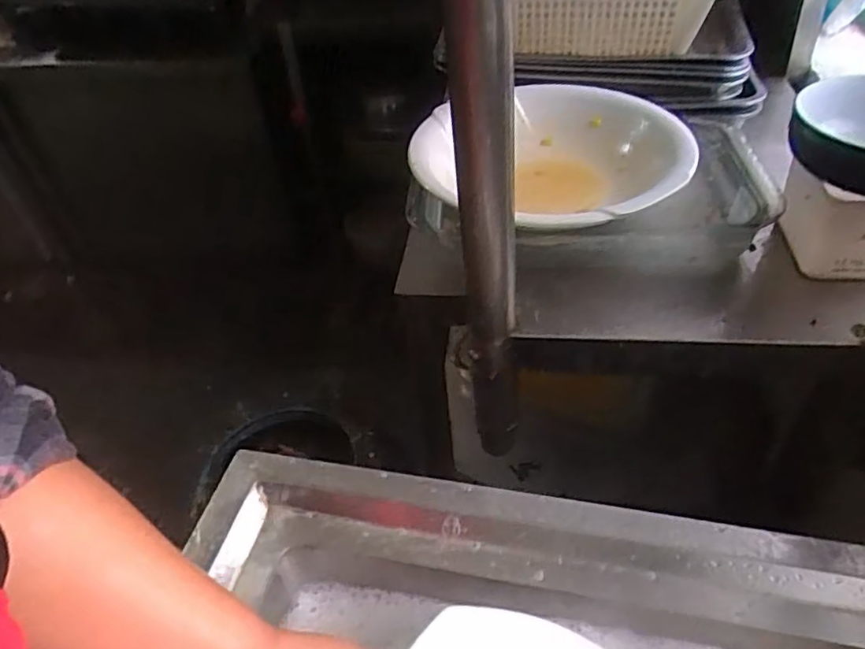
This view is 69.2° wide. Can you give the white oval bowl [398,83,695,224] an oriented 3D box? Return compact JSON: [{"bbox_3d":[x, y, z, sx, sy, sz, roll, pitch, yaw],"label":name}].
[{"bbox_3d":[0.123,-0.166,0.700,0.272,0.089,0.286,-25,46,-18],"label":"white oval bowl"}]

